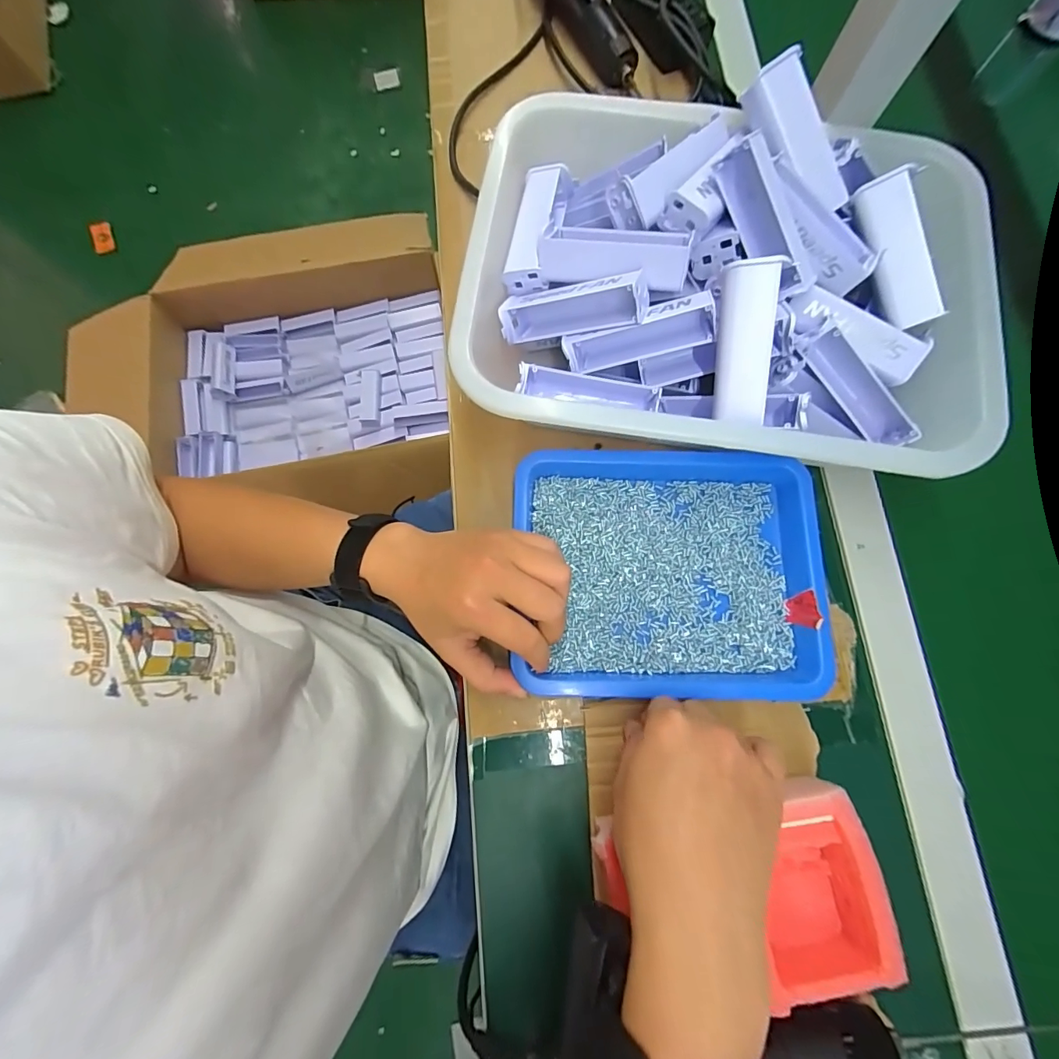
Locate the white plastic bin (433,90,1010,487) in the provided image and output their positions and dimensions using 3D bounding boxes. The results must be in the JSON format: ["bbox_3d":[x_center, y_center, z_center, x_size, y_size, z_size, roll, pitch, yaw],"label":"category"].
[{"bbox_3d":[0.140,-0.167,0.335,0.340,0.113,0.252,9,77,1],"label":"white plastic bin"}]

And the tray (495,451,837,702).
[{"bbox_3d":[0.103,0.029,0.334,0.219,0.026,0.173,0,77,-1],"label":"tray"}]

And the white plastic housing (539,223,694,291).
[{"bbox_3d":[0.055,-0.183,0.313,0.100,0.034,0.023,12,77,16],"label":"white plastic housing"}]

